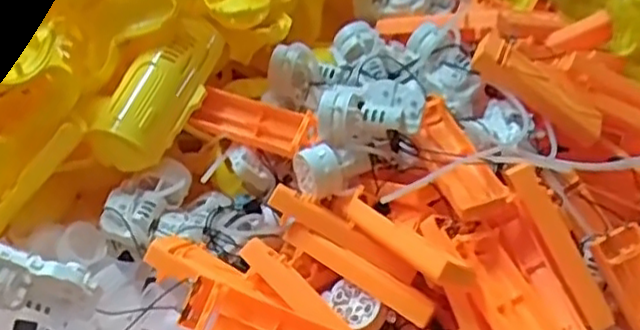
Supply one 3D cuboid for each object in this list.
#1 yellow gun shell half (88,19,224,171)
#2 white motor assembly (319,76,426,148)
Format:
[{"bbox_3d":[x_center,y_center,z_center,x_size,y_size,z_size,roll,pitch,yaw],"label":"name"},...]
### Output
[{"bbox_3d":[-0.119,-0.056,0.500,0.053,0.029,0.127,17,61,24],"label":"yellow gun shell half"},{"bbox_3d":[0.034,-0.035,0.458,0.069,0.045,0.032,6,28,6],"label":"white motor assembly"}]

